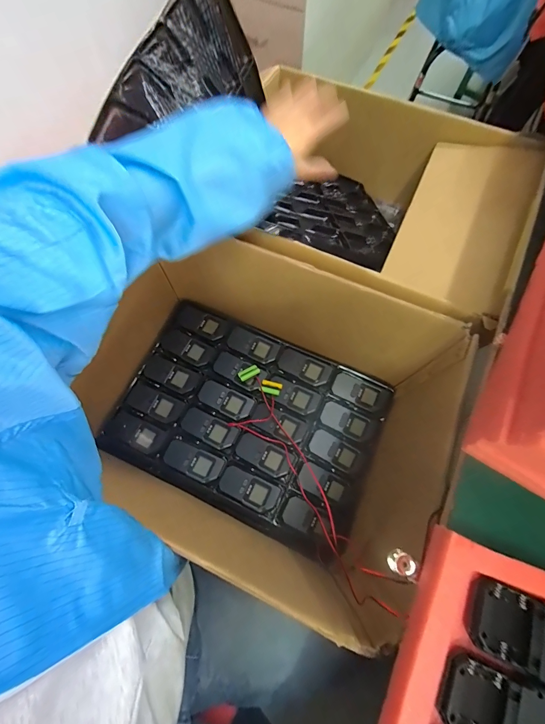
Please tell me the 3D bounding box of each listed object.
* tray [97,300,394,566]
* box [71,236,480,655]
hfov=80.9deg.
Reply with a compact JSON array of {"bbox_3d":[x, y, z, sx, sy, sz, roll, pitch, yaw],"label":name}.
[{"bbox_3d":[-0.045,0.114,0.659,0.505,0.029,0.347,24,72,6],"label":"tray"},{"bbox_3d":[-0.031,0.050,0.557,0.549,0.271,0.426,25,72,6],"label":"box"}]

